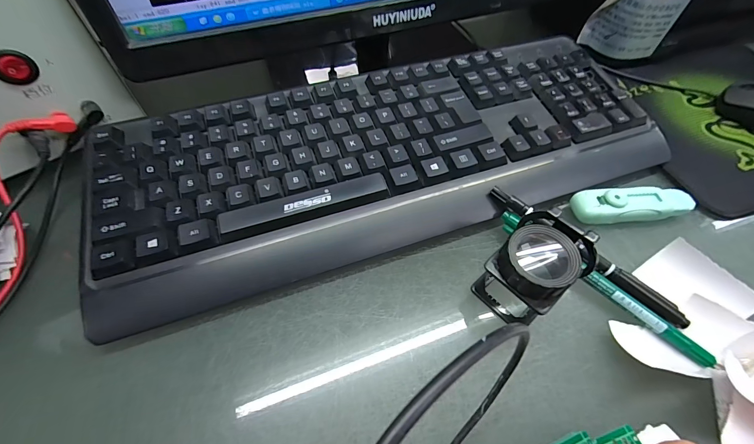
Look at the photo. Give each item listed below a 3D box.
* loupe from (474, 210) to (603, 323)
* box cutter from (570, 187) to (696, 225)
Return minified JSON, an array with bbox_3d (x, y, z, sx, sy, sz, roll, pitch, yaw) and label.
[{"bbox_3d":[0.092,0.029,0.196,0.049,0.057,0.040,-35,63,-22],"label":"loupe"},{"bbox_3d":[0.194,-0.013,0.250,0.087,0.016,0.025,-4,56,-4],"label":"box cutter"}]

